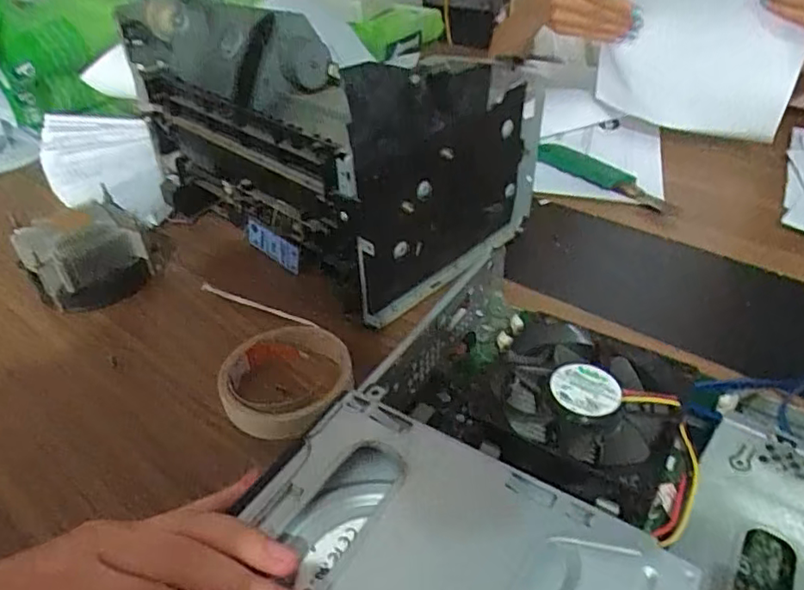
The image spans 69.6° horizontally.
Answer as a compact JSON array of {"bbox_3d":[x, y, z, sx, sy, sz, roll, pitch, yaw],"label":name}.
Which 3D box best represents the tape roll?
[{"bbox_3d":[-0.079,0.056,0.399,0.083,0.027,0.090,-2,39,2],"label":"tape roll"}]

